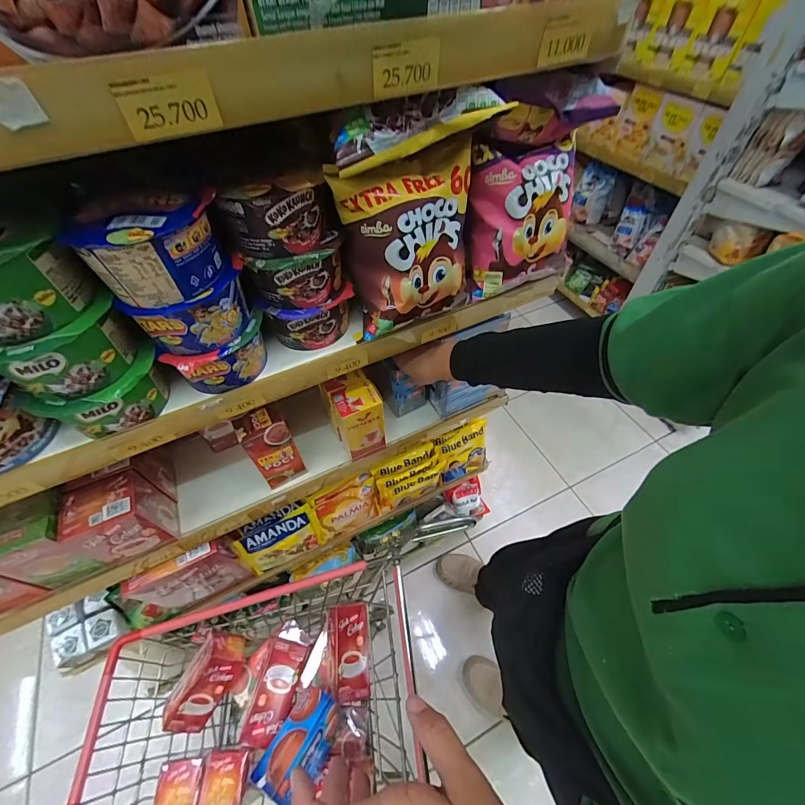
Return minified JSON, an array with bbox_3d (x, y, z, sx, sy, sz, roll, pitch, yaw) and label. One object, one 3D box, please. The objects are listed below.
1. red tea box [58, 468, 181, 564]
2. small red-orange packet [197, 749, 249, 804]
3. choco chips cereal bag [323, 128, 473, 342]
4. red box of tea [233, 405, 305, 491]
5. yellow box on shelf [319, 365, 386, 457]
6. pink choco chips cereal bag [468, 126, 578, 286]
[{"bbox_3d":[-0.378,0.157,0.511,0.084,0.110,0.072,-23,55,-16],"label":"red tea box"},{"bbox_3d":[-0.246,0.520,0.519,0.050,0.025,0.062,-1,53,3],"label":"small red-orange packet"},{"bbox_3d":[0.010,-0.164,0.381,0.136,0.162,0.064,-21,55,-14],"label":"choco chips cereal bag"},{"bbox_3d":[-0.190,0.067,0.556,0.063,0.145,0.036,-27,56,-18],"label":"red box of tea"},{"bbox_3d":[-0.070,0.024,0.585,0.068,0.139,0.062,-24,55,-16],"label":"yellow box on shelf"},{"bbox_3d":[0.138,-0.209,0.427,0.113,0.120,0.060,-27,56,-18],"label":"pink choco chips cereal bag"}]

